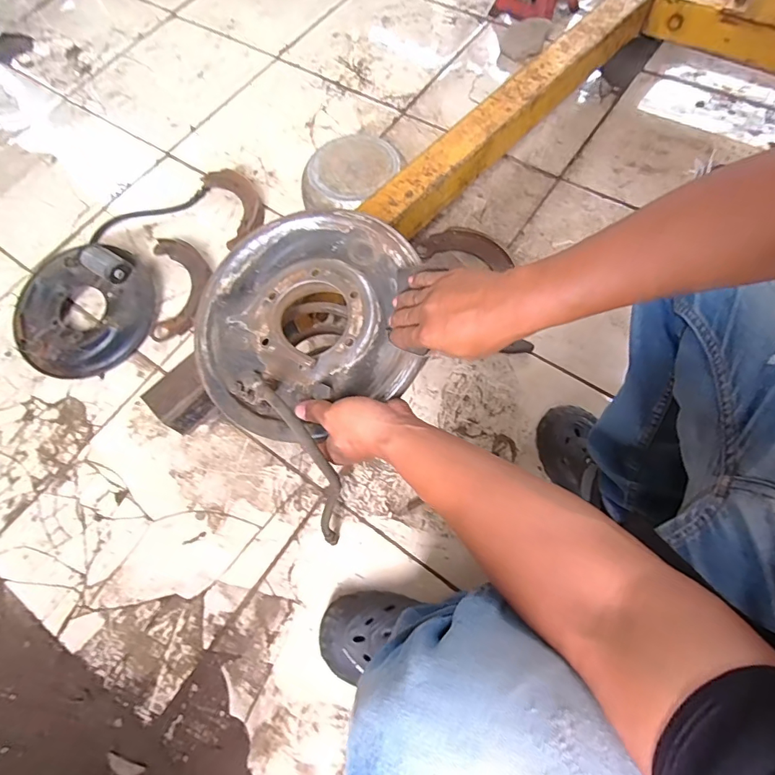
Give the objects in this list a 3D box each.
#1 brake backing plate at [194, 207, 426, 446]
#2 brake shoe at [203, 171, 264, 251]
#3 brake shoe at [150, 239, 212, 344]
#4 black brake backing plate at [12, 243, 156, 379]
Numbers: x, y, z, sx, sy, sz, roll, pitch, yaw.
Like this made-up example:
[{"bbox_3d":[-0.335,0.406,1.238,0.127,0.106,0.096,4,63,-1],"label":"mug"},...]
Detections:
[{"bbox_3d":[-0.089,-0.079,0.490,0.253,0.059,0.254,-1,69,2],"label":"brake backing plate"},{"bbox_3d":[-0.321,-0.395,0.960,0.104,0.033,0.204,-23,70,-6],"label":"brake shoe"},{"bbox_3d":[-0.406,-0.201,0.883,0.118,0.031,0.224,-10,69,-2],"label":"brake shoe"},{"bbox_3d":[-0.587,-0.149,0.840,0.247,0.090,0.243,-1,69,2],"label":"black brake backing plate"}]

